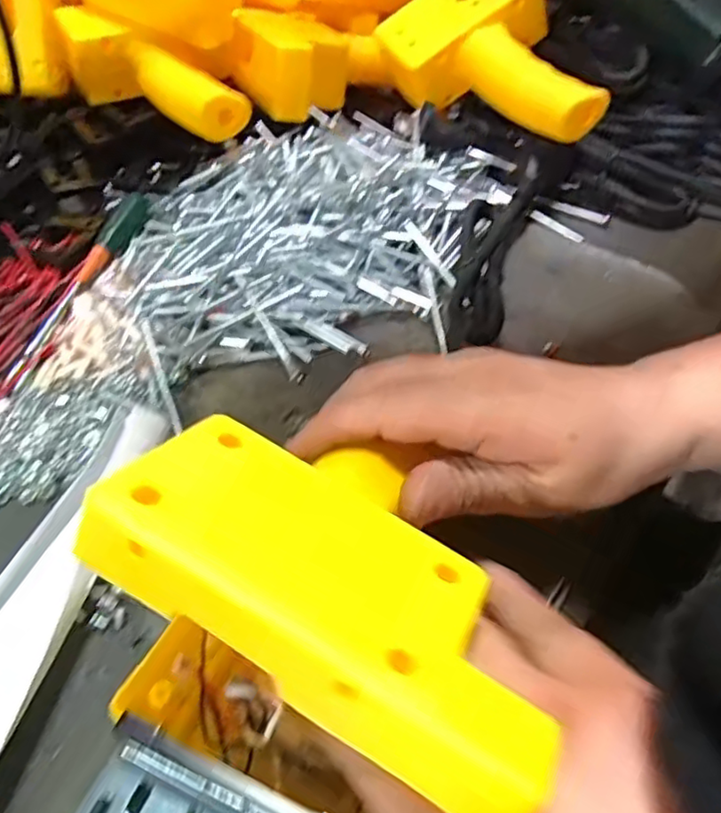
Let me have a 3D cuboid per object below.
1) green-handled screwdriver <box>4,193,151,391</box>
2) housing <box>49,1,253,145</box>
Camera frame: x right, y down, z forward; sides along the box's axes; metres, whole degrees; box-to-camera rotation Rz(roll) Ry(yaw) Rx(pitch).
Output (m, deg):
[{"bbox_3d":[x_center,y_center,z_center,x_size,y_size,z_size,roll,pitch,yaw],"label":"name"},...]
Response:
[{"bbox_3d":[-0.159,-0.073,0.362,0.016,0.012,0.143,12,54,11],"label":"green-handled screwdriver"},{"bbox_3d":[-0.139,-0.211,0.416,0.166,0.049,0.045,34,61,25],"label":"housing"}]

